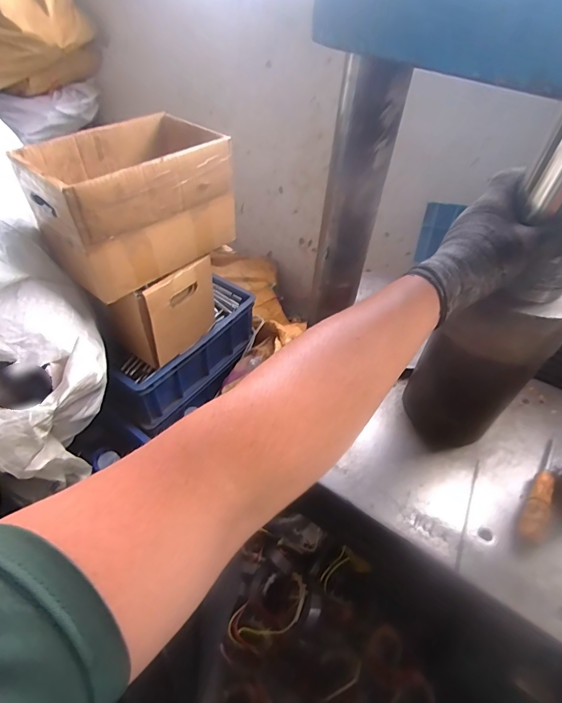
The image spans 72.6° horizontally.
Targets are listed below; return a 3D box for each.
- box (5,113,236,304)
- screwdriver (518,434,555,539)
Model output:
[{"bbox_3d":[-0.257,-0.278,0.704,0.201,0.193,0.328,35,53,25],"label":"box"},{"bbox_3d":[0.352,0.175,0.516,0.029,0.031,0.174,28,50,20],"label":"screwdriver"}]

